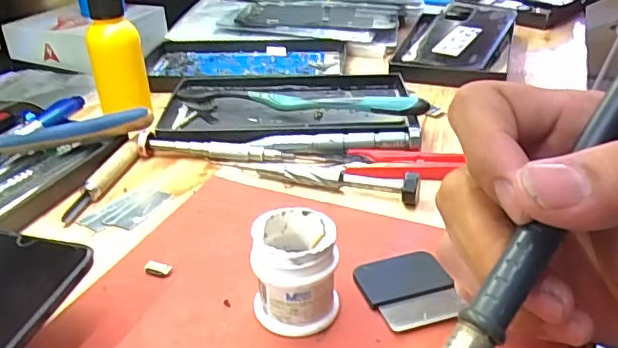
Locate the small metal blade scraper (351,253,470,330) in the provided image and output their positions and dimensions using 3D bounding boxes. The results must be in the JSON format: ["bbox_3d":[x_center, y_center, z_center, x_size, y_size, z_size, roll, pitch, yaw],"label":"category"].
[{"bbox_3d":[0.043,0.049,0.245,0.039,0.004,0.041,-10,31,-15],"label":"small metal blade scraper"}]

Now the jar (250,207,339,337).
[{"bbox_3d":[-0.005,0.039,0.228,0.032,0.041,0.032,-1,30,1],"label":"jar"}]

